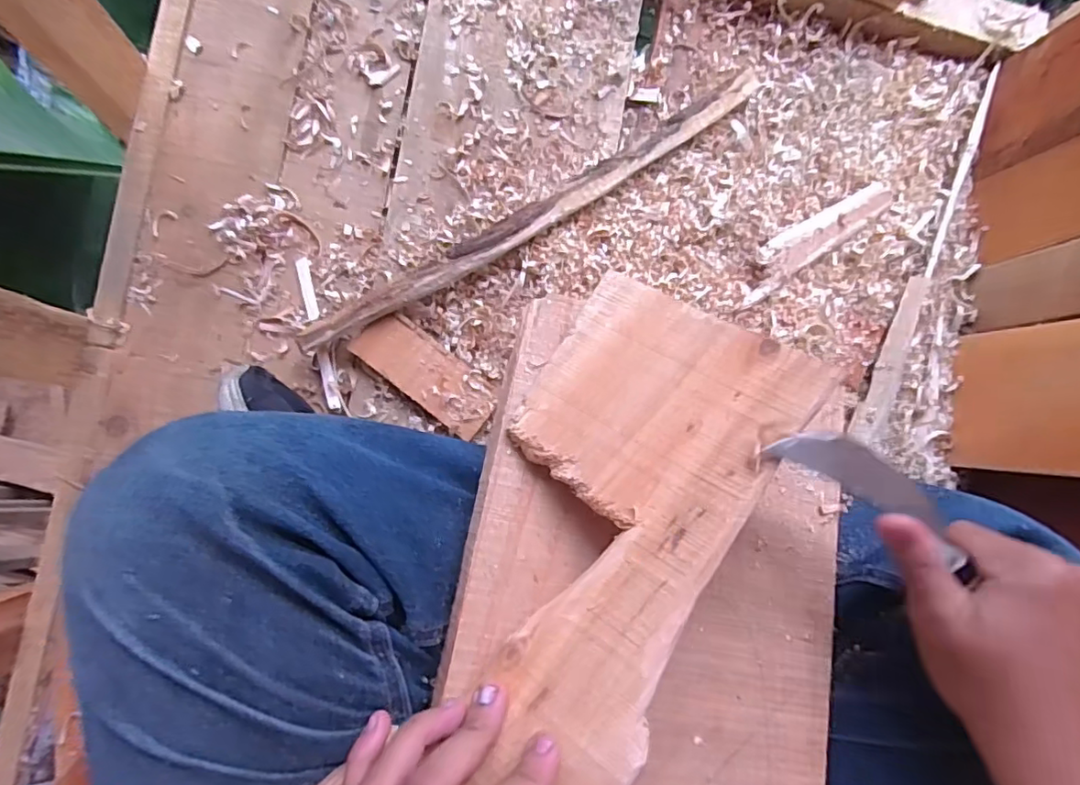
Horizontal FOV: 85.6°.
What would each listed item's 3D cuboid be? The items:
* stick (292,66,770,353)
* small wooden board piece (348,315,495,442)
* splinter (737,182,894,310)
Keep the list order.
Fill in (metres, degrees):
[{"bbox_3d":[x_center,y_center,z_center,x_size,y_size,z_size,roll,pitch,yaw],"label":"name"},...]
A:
[{"bbox_3d":[0.006,-0.150,0.469,0.426,0.024,0.027,-32,93,-9],"label":"stick"},{"bbox_3d":[-0.087,-0.014,0.450,0.113,0.007,0.043,39,81,-4],"label":"small wooden board piece"},{"bbox_3d":[0.237,-0.136,0.506,0.170,0.012,0.033,-35,91,-9],"label":"splinter"}]

